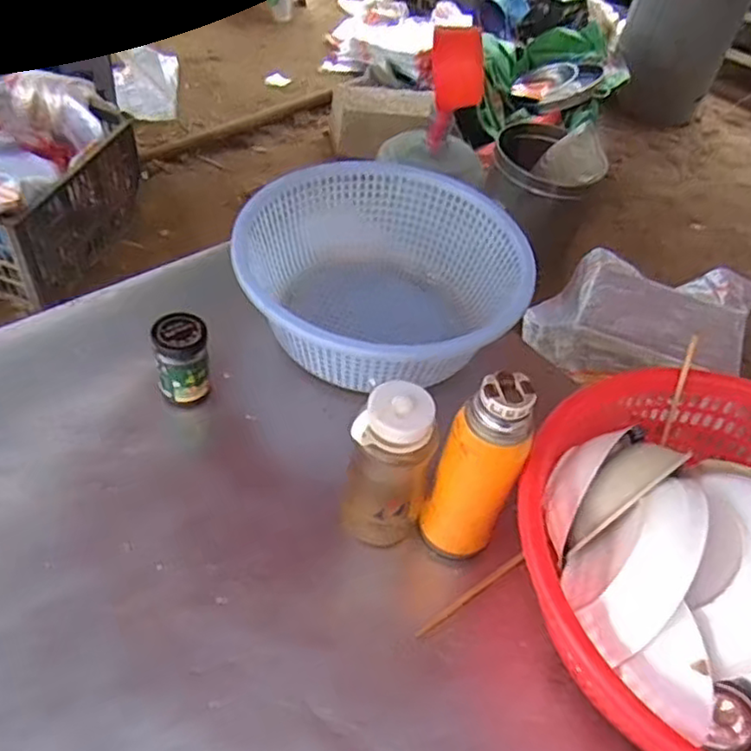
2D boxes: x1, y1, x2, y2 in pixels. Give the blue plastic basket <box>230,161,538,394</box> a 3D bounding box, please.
[{"bbox_3d":[0.022,-0.126,0.941,0.360,0.163,0.349,1,48,-1],"label":"blue plastic basket"}]

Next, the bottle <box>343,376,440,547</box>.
[{"bbox_3d":[0.018,0.101,0.692,0.072,0.198,0.080,37,54,25],"label":"bottle"}]

